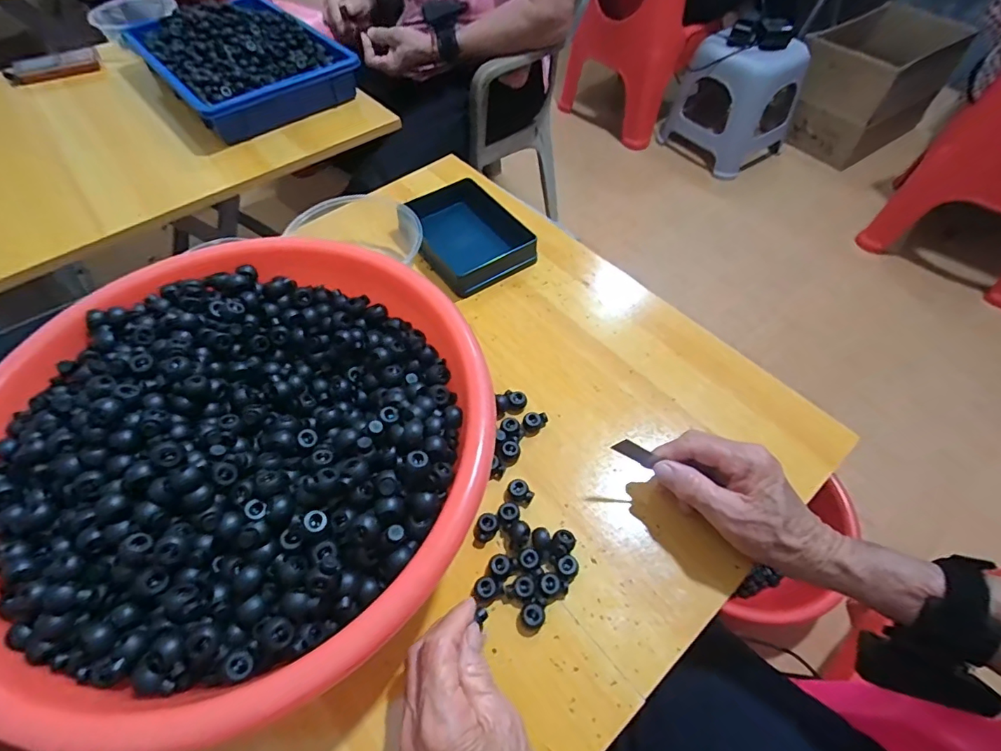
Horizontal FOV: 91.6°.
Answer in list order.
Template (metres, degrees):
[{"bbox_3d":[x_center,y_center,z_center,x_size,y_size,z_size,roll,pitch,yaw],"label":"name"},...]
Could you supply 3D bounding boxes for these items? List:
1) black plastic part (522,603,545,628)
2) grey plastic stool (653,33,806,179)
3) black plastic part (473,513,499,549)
[{"bbox_3d":[0.024,0.174,0.351,0.016,0.012,0.015,0,57,1],"label":"black plastic part"},{"bbox_3d":[0.713,-0.844,1.492,0.266,0.309,0.300,-36,63,-23],"label":"grey plastic stool"},{"bbox_3d":[-0.012,0.124,0.387,0.018,0.011,0.026,26,61,17],"label":"black plastic part"}]

